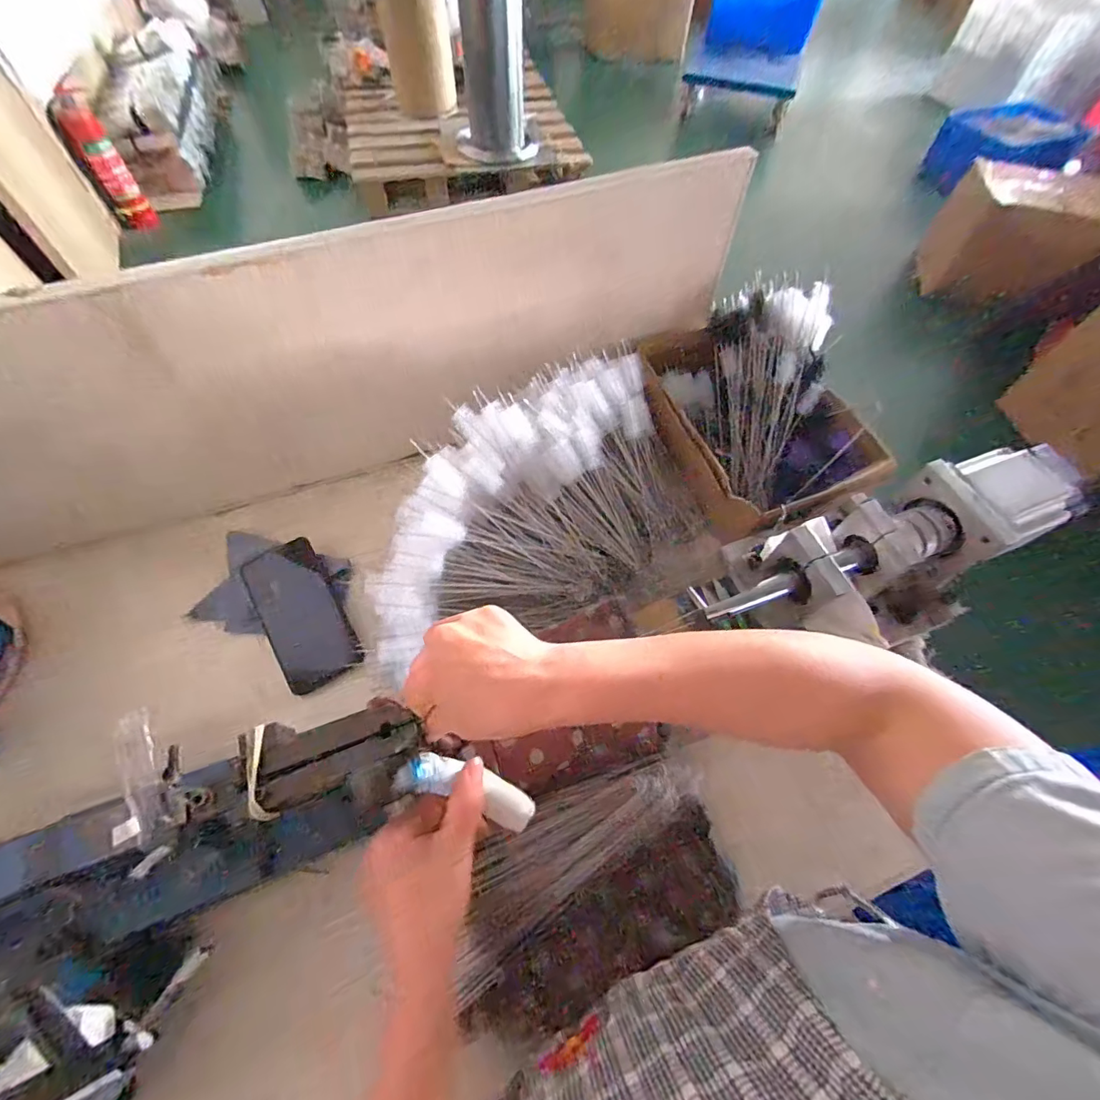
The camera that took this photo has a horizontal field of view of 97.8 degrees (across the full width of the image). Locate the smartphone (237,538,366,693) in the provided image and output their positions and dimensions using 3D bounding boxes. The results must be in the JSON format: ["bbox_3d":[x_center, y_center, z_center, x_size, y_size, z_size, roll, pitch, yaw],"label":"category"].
[{"bbox_3d":[-0.266,0.067,0.514,0.077,0.008,0.160,-28,76,-14],"label":"smartphone"}]

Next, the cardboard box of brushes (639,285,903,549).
[{"bbox_3d":[0.247,-0.171,0.570,0.204,0.114,0.300,-15,62,-9],"label":"cardboard box of brushes"}]

